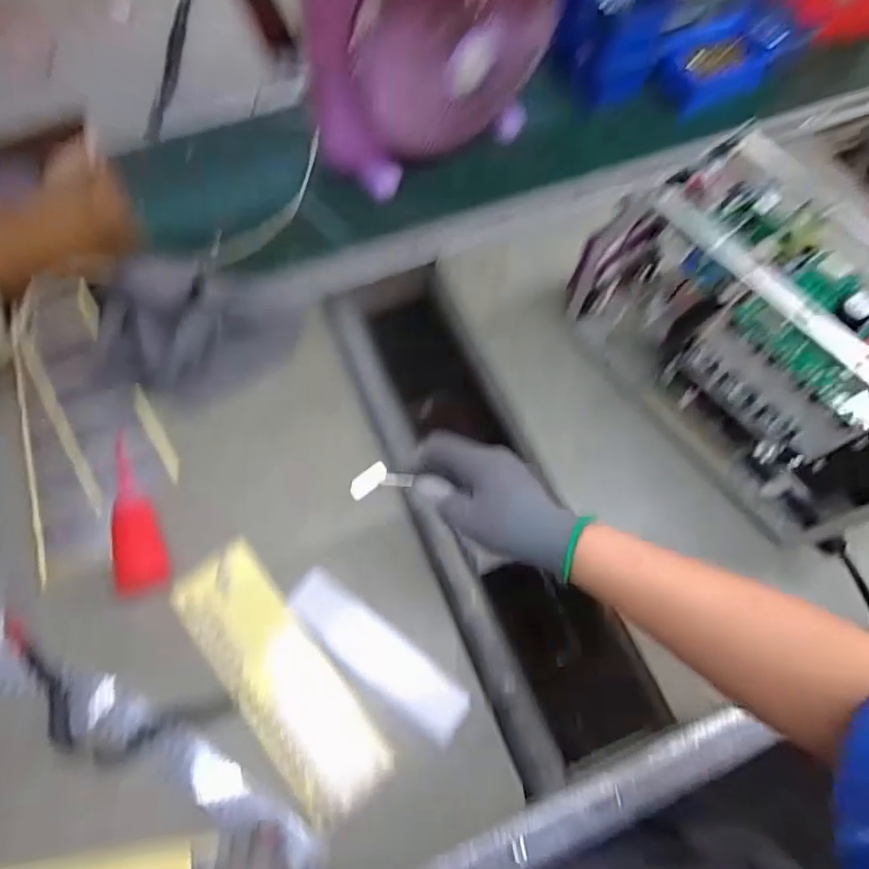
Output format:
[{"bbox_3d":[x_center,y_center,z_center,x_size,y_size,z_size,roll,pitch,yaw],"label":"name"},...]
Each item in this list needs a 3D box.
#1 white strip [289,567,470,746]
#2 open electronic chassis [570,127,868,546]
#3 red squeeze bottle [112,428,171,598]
[{"bbox_3d":[-0.057,0.215,0.571,0.200,0.005,0.054,38,71,8],"label":"white strip"},{"bbox_3d":[0.320,-0.085,0.581,0.146,0.239,0.340,-35,74,-14],"label":"open electronic chassis"},{"bbox_3d":[-0.308,0.076,0.592,0.043,0.031,0.171,-21,71,-11],"label":"red squeeze bottle"}]

